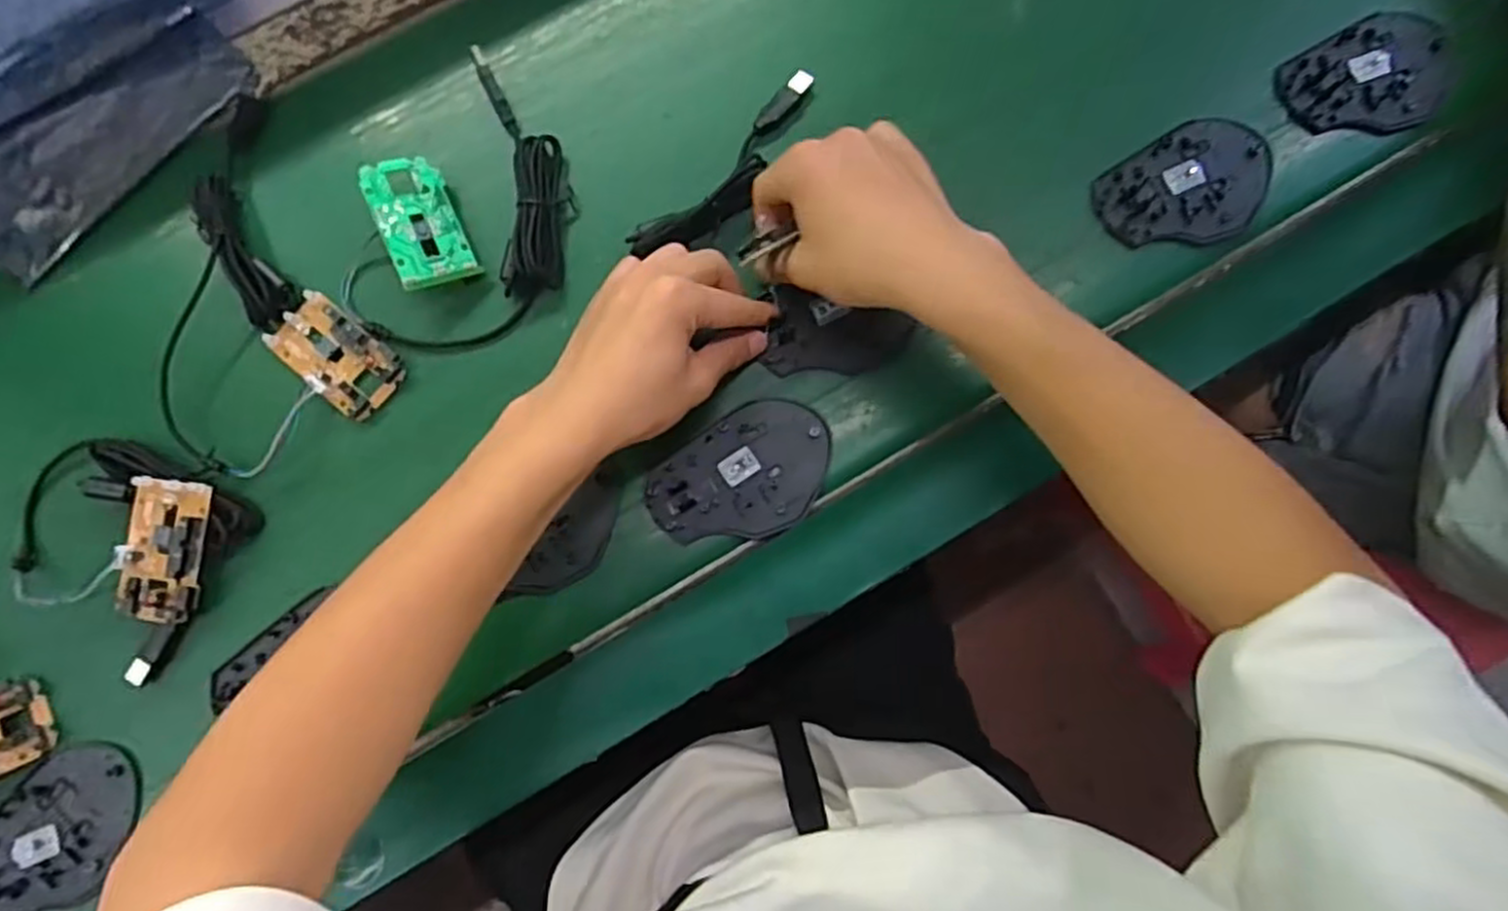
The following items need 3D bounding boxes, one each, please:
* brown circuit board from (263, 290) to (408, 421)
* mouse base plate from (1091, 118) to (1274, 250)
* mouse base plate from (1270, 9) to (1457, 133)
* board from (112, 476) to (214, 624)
[{"bbox_3d":[-0.251,-0.060,0.456,0.079,0.013,0.046,37,83,7],"label":"brown circuit board"},{"bbox_3d":[0.269,-0.165,0.471,0.113,0.009,0.075,-34,81,-4],"label":"mouse base plate"},{"bbox_3d":[0.396,-0.241,0.490,0.113,0.011,0.075,-28,81,-4],"label":"mouse base plate"},{"bbox_3d":[-0.330,0.053,0.428,0.043,0.015,0.077,8,81,2],"label":"board"}]

